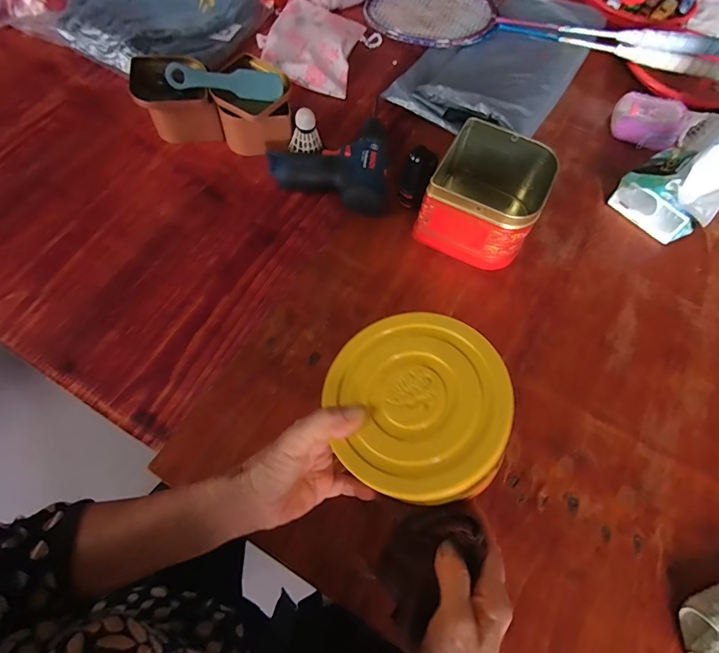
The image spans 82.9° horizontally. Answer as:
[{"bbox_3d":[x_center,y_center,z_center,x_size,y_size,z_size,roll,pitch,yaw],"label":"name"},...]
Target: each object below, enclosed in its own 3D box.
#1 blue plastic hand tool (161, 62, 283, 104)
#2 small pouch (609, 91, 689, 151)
[{"bbox_3d":[-0.182,-0.332,0.550,0.152,0.013,0.036,8,104,-1],"label":"blue plastic hand tool"},{"bbox_3d":[0.481,-0.343,0.678,0.110,0.038,0.107,28,65,10],"label":"small pouch"}]

